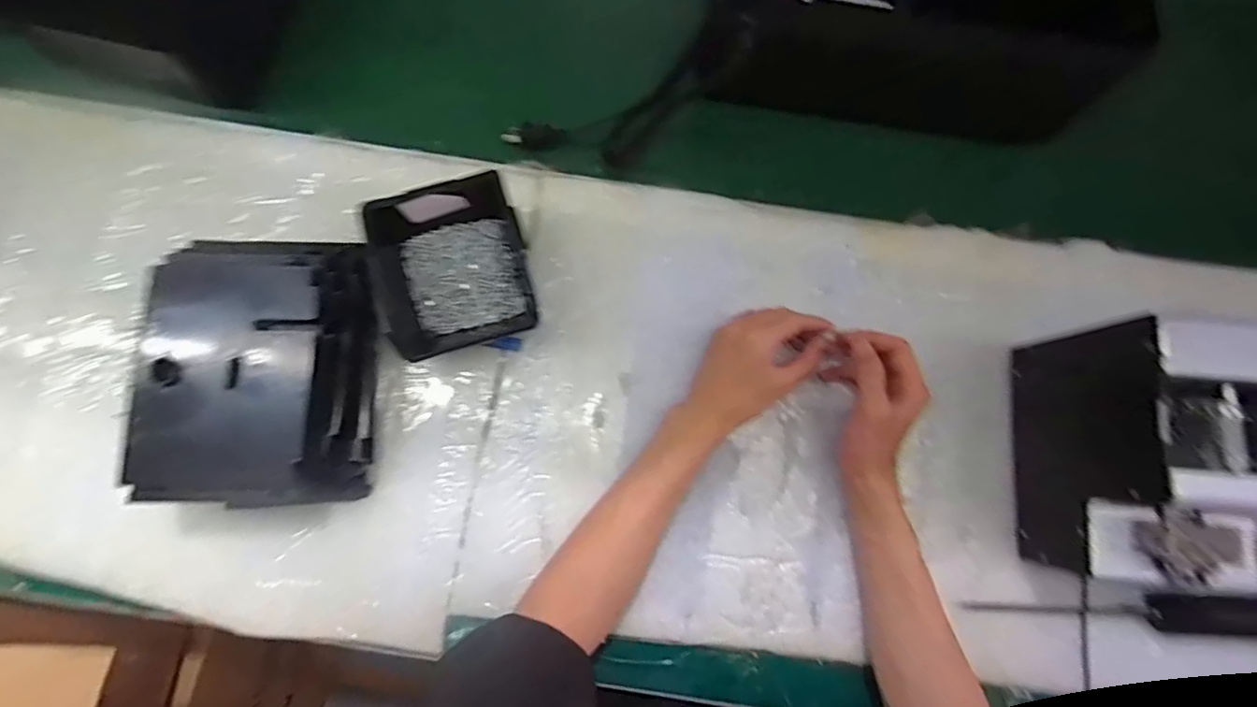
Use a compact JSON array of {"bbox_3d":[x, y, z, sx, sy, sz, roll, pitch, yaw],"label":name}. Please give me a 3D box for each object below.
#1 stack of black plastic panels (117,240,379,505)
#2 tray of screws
[{"bbox_3d":[-0.285,0.014,0.455,0.153,0.082,0.202,0,76,-3],"label":"stack of black plastic panels"},{"bbox_3d":[-0.148,-0.070,0.482,0.126,0.065,0.131,-16,78,-6],"label":"tray of screws"}]

